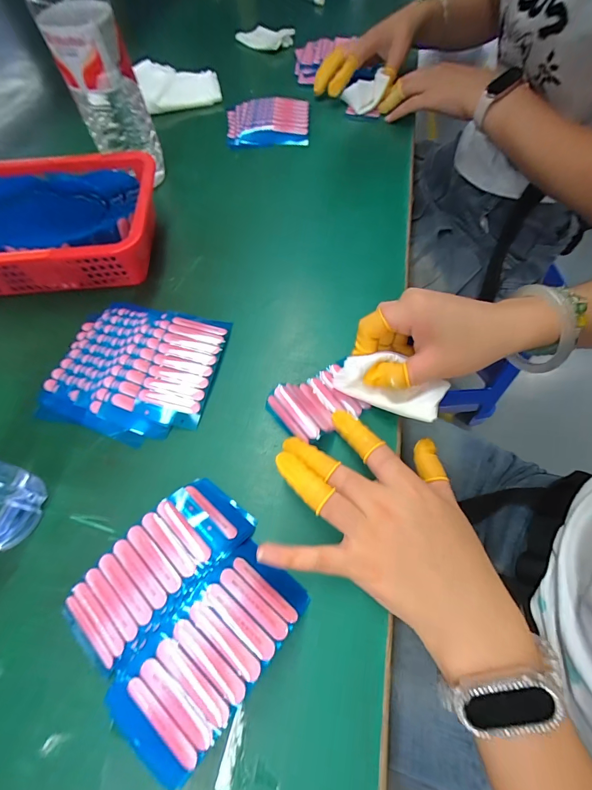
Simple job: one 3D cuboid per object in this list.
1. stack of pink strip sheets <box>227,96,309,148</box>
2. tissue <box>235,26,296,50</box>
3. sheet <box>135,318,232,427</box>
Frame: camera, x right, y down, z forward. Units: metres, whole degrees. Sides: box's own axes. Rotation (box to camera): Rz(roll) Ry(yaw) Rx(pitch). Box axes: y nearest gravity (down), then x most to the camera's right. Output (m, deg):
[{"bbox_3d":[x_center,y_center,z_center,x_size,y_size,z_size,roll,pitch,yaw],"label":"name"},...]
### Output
[{"bbox_3d":[-0.039,-0.396,0.504,0.119,0.022,0.097,-8,63,-4],"label":"stack of pink strip sheets"},{"bbox_3d":[-0.055,-0.649,0.636,0.112,0.024,0.040,34,68,18],"label":"tissue"},{"bbox_3d":[-0.098,-0.028,0.316,0.052,0.018,0.113,10,63,7],"label":"sheet"}]

